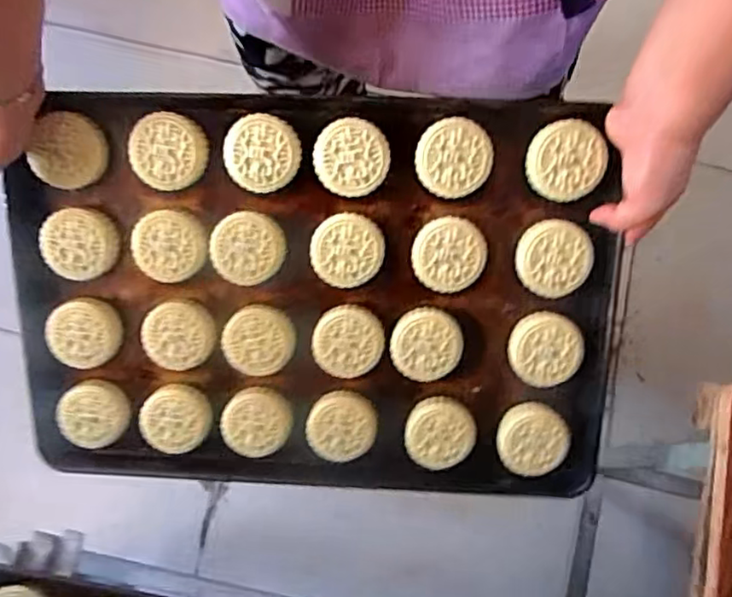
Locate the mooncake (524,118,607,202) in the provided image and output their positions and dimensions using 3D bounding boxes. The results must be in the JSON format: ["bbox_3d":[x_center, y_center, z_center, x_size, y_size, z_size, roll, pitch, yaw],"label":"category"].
[{"bbox_3d":[0.187,-0.129,0.590,0.069,0.018,0.072,4,106,10],"label":"mooncake"}]

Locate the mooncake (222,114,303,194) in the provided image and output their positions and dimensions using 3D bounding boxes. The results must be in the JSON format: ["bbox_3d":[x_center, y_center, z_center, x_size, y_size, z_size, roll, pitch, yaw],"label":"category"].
[{"bbox_3d":[-0.099,-0.139,0.608,0.071,0.025,0.071,0,103,1],"label":"mooncake"}]

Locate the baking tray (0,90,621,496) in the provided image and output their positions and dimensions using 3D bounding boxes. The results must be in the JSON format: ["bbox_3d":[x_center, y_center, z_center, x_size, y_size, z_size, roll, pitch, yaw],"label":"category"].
[{"bbox_3d":[-0.059,0.005,0.648,0.587,0.052,0.402,2,103,2],"label":"baking tray"}]

